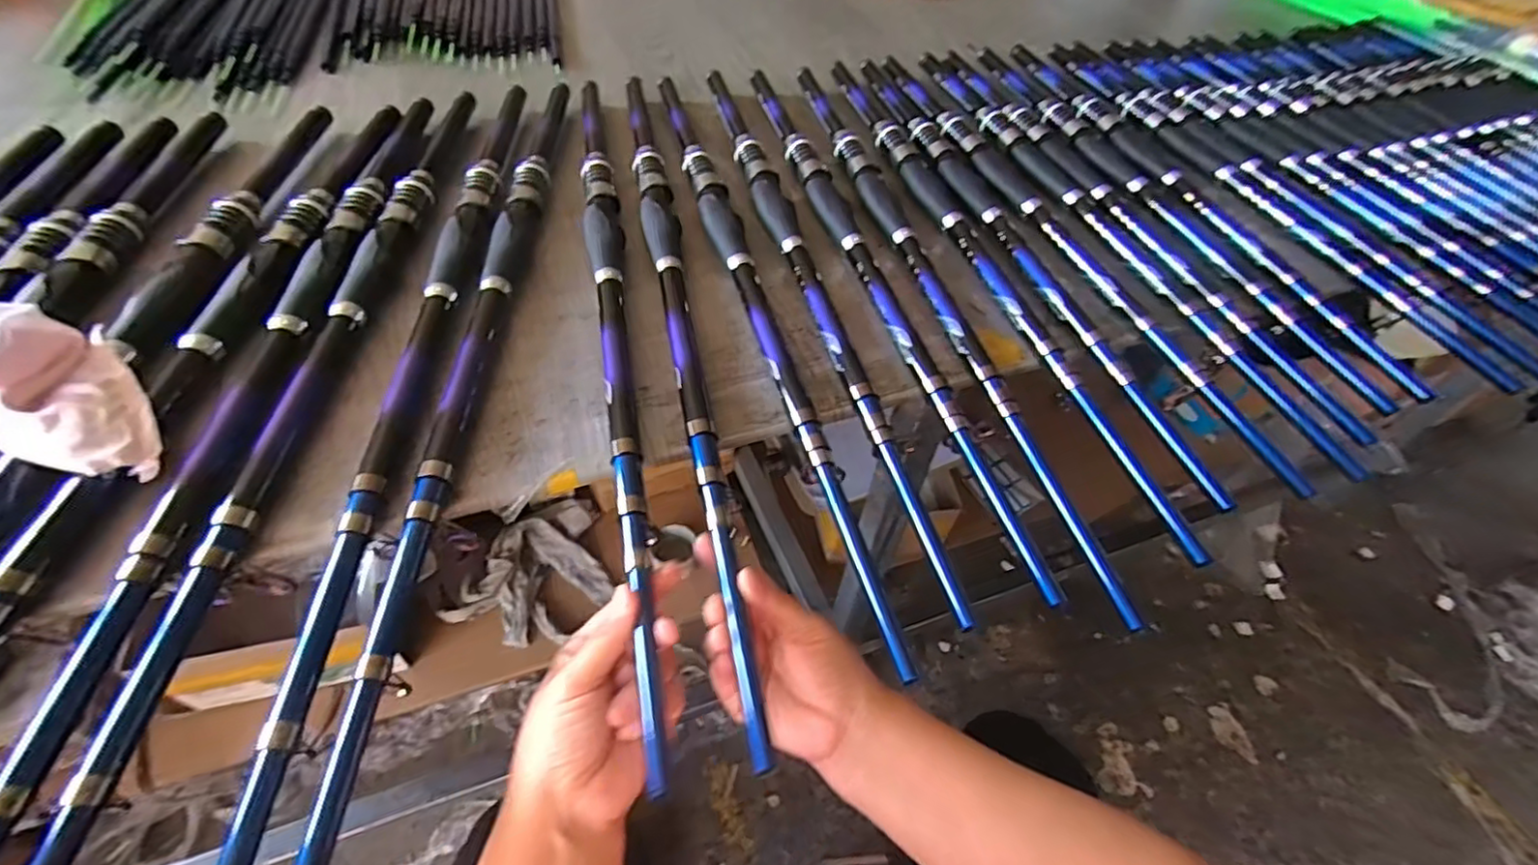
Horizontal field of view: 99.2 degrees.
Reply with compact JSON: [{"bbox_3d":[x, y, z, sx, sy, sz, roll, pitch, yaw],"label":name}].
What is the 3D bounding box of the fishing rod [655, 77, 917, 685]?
[{"bbox_3d":[-0.021,-0.129,0.526,0.028,0.020,0.663,-10,52,-14],"label":"fishing rod"}]

